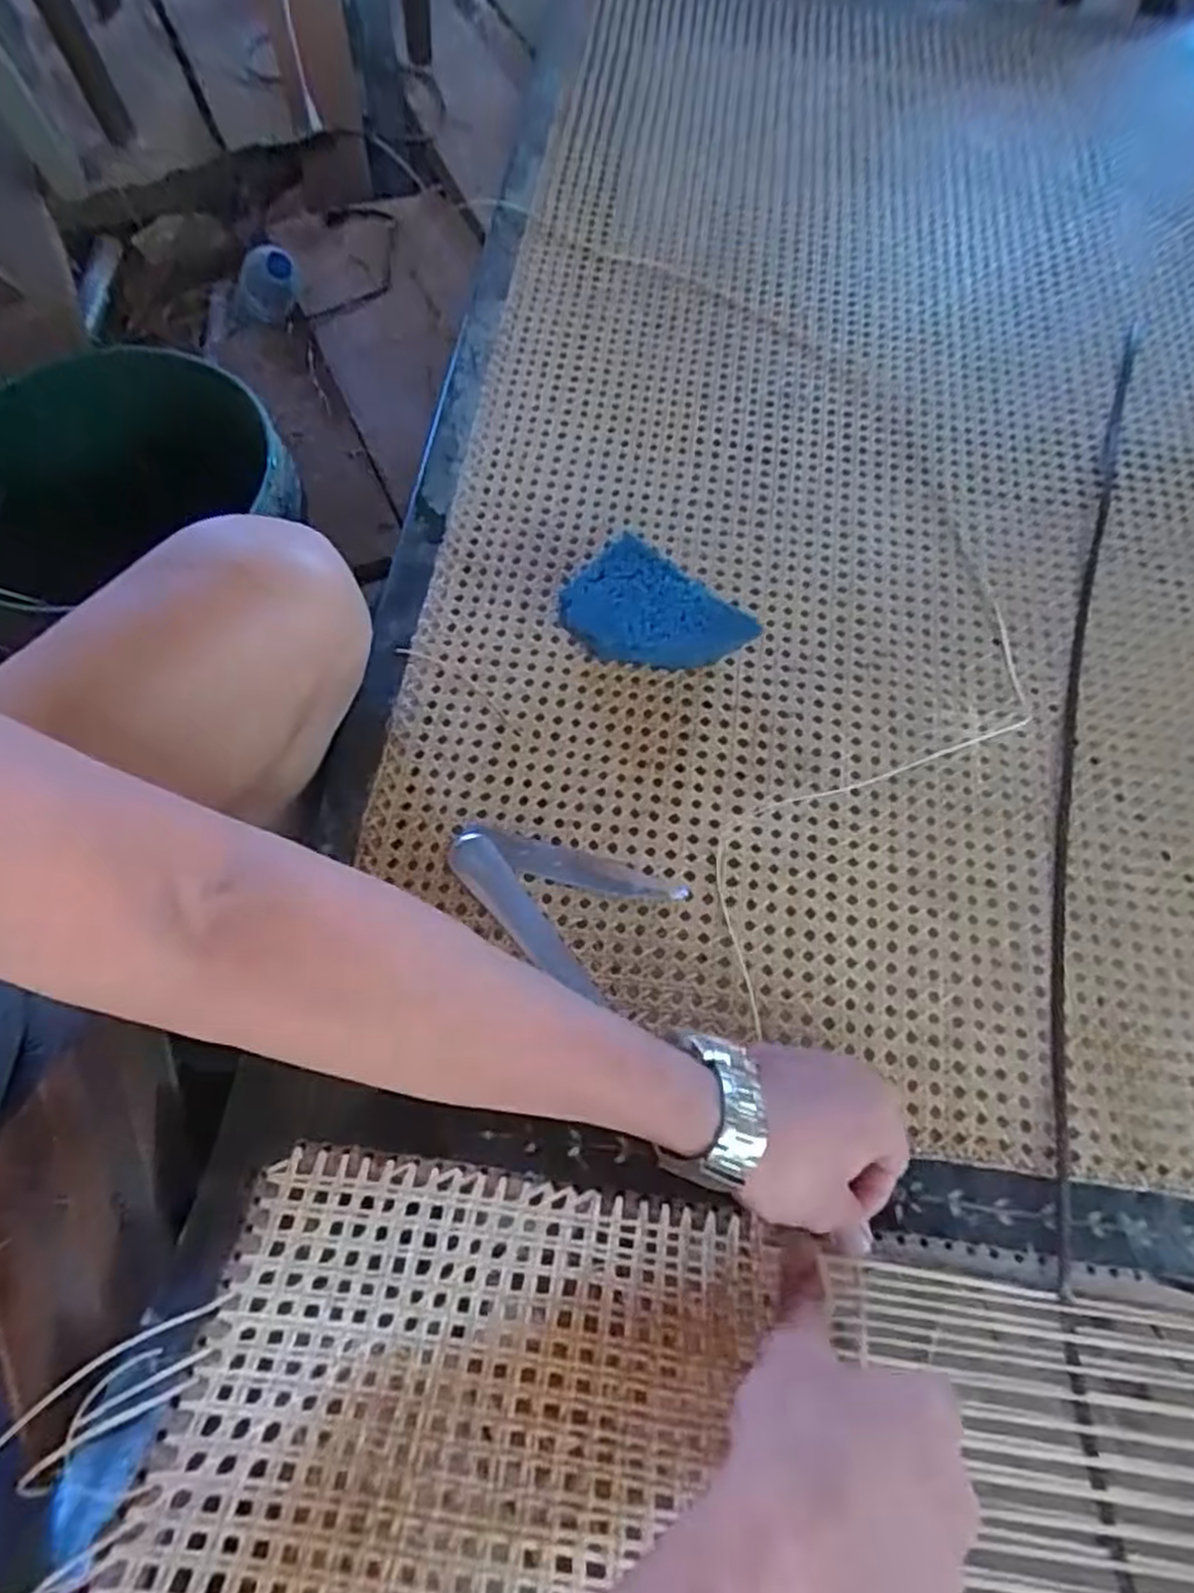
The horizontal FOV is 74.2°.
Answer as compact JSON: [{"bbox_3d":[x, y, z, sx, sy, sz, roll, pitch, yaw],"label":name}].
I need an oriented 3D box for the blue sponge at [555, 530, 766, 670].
[{"bbox_3d":[0.038,-0.111,0.537,0.117,0.052,0.077,36,72,11],"label":"blue sponge"}]

